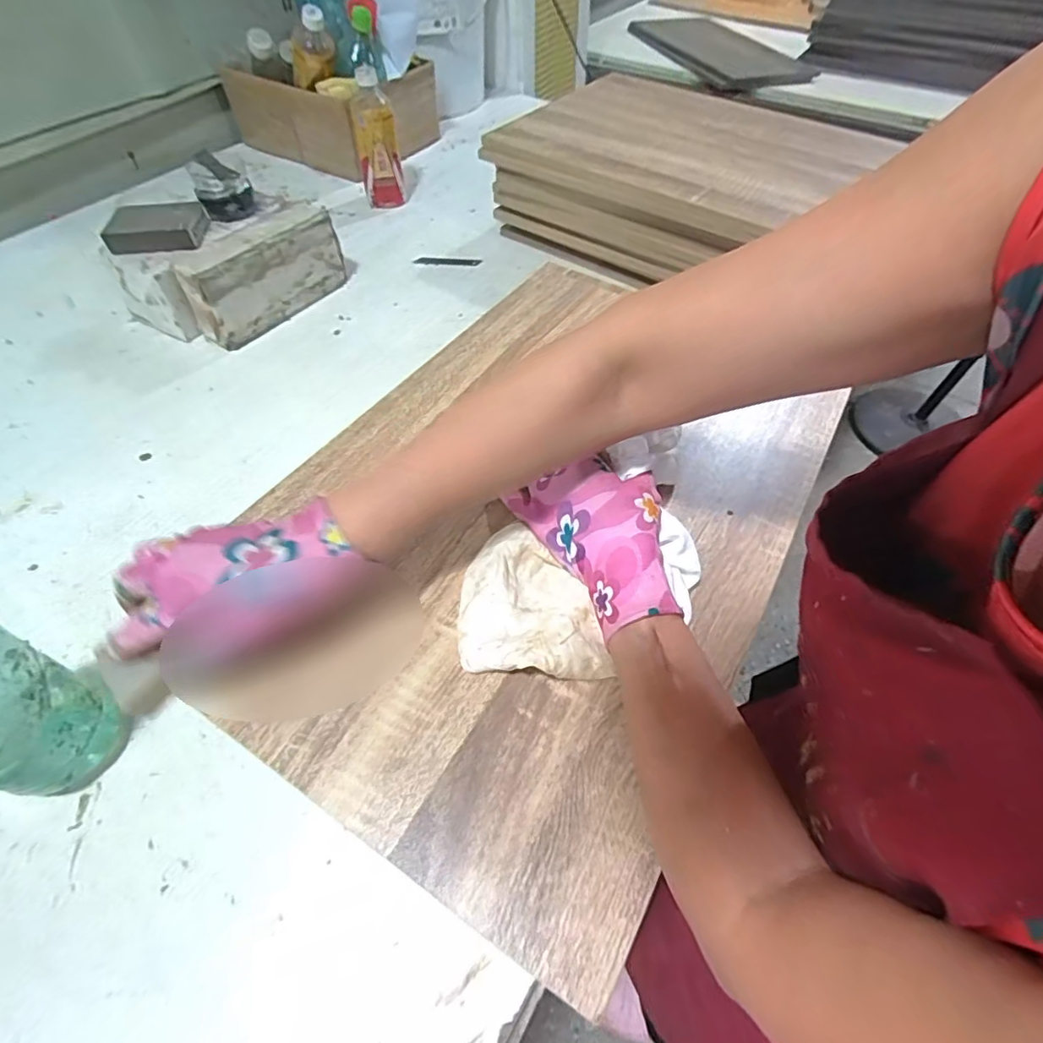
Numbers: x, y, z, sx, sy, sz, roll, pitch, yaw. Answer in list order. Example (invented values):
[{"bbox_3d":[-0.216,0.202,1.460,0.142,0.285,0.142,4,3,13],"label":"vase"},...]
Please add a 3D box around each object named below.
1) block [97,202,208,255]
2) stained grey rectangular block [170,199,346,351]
[{"bbox_3d":[-0.449,-0.361,0.679,0.107,0.029,0.071,-11,53,-7],"label":"block"},{"bbox_3d":[-0.338,-0.325,0.727,0.066,0.106,0.203,30,58,19],"label":"stained grey rectangular block"}]

